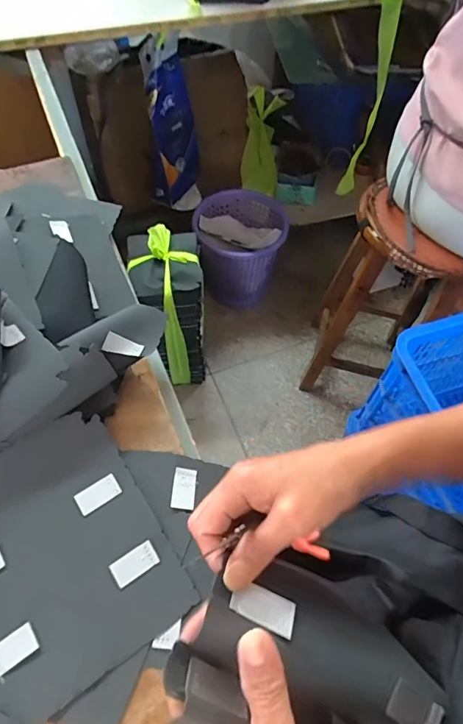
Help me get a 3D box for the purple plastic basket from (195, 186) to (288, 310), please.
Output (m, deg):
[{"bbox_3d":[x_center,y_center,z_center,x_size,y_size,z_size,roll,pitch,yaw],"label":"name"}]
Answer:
[{"bbox_3d":[0.023,-0.357,1.399,0.275,0.291,0.268,1,59,-2],"label":"purple plastic basket"}]

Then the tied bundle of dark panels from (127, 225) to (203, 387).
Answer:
[{"bbox_3d":[-0.162,-0.138,1.171,0.160,0.393,0.204,-5,59,-5],"label":"tied bundle of dark panels"}]

